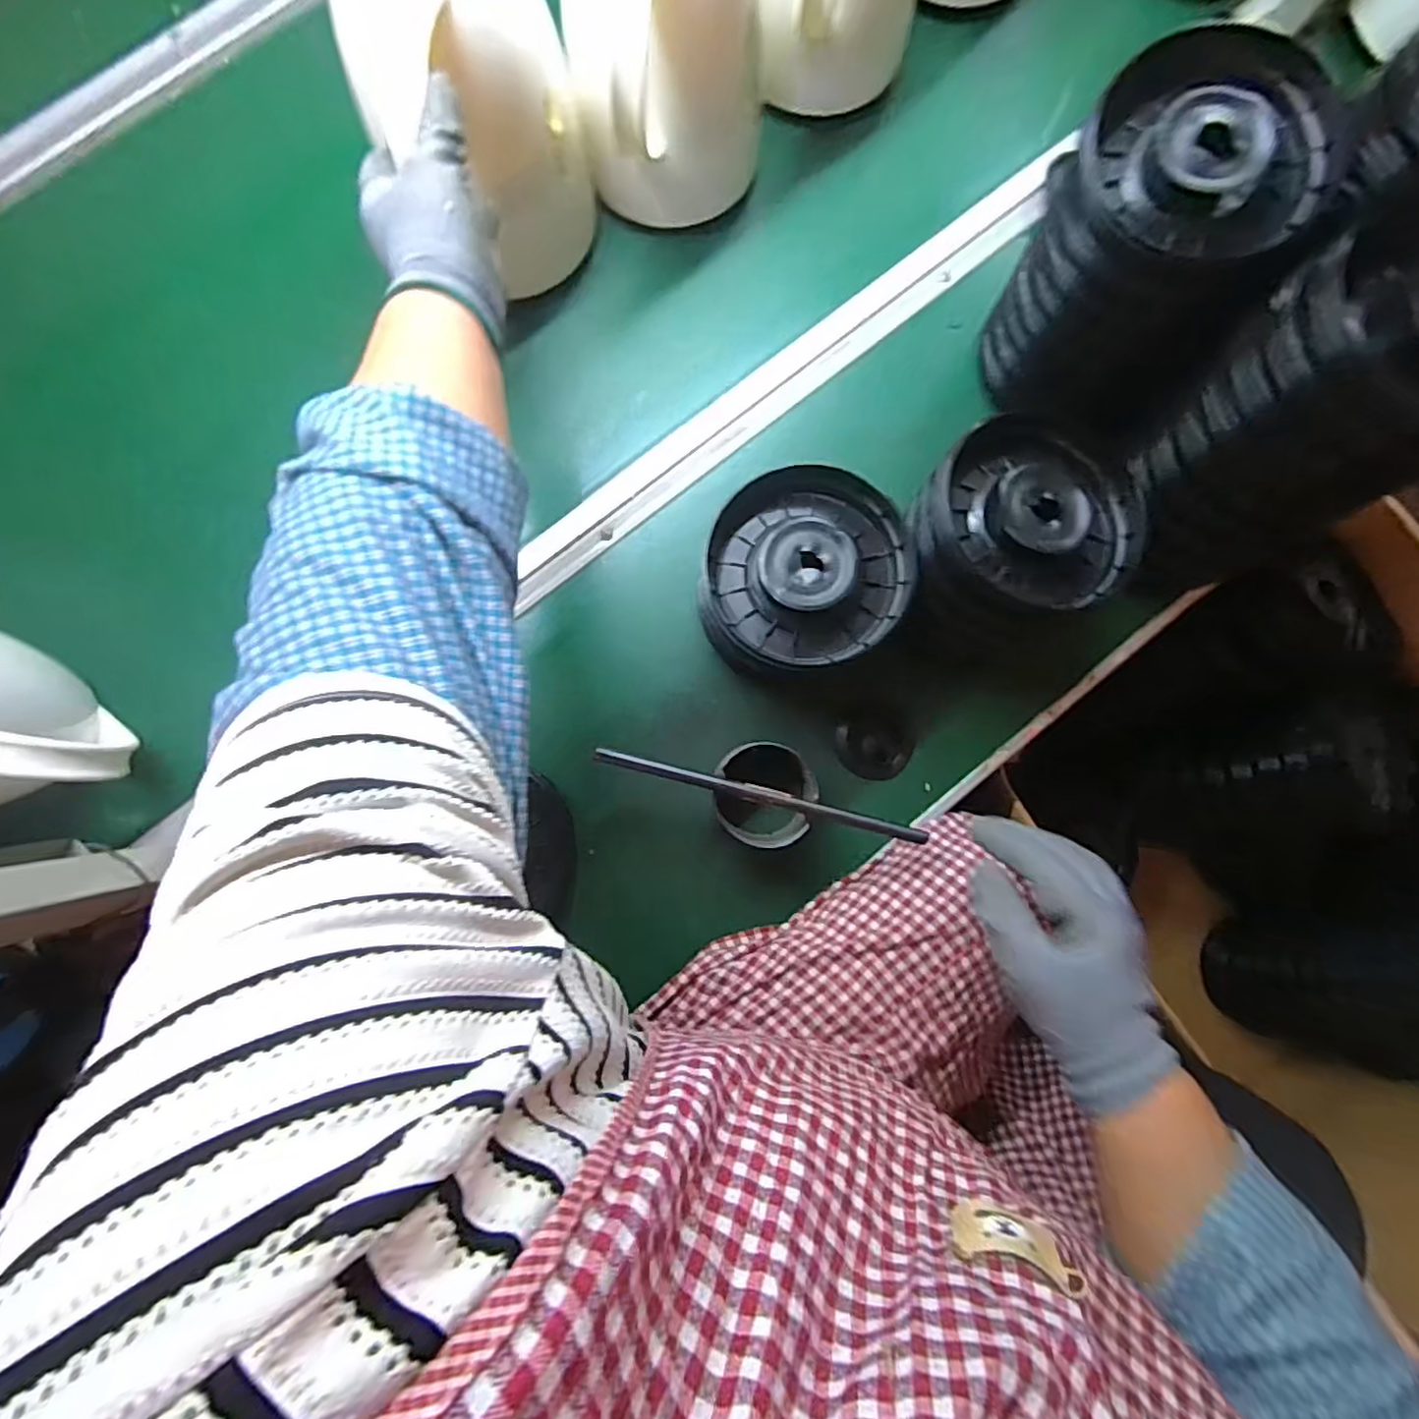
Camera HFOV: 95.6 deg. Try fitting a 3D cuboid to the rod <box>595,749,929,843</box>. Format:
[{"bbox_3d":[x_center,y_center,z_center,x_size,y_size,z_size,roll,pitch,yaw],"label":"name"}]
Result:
[{"bbox_3d":[0.037,0.060,0.452,0.236,0.015,0.011,14,85,1],"label":"rod"}]

